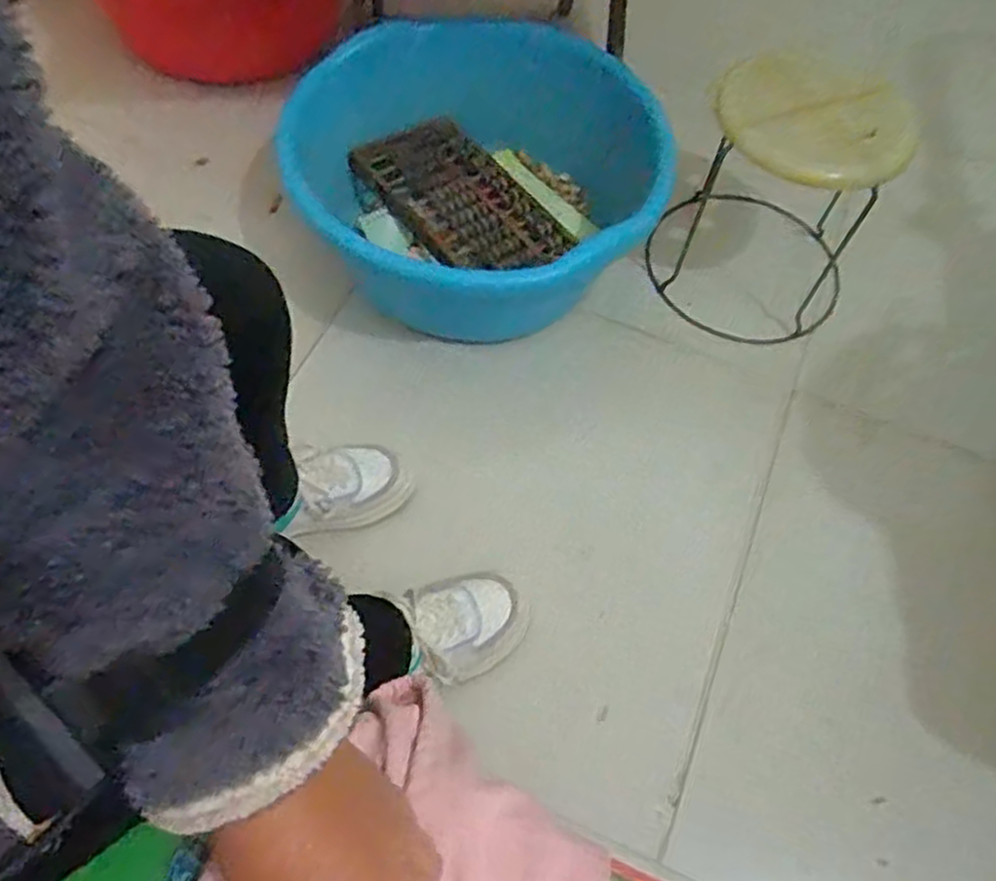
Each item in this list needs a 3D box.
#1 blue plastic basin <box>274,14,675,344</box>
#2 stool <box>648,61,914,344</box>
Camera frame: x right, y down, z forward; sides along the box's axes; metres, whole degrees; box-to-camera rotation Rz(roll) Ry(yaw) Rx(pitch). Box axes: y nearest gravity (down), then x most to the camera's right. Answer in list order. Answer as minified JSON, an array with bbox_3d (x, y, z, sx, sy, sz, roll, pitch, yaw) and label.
[{"bbox_3d":[-0.028,-0.347,1.034,0.496,0.224,0.395,39,64,17],"label":"blue plastic basin"},{"bbox_3d":[0.376,-0.315,1.010,0.265,0.299,0.238,24,61,10],"label":"stool"}]

